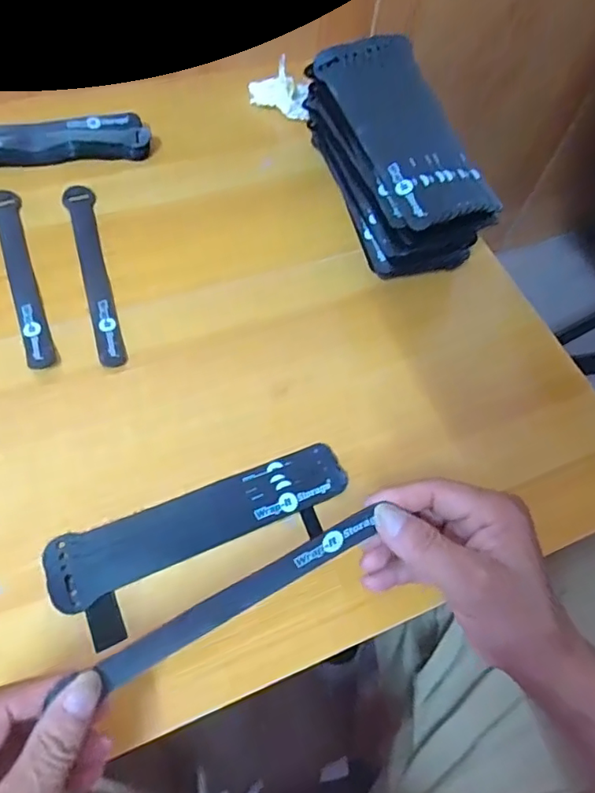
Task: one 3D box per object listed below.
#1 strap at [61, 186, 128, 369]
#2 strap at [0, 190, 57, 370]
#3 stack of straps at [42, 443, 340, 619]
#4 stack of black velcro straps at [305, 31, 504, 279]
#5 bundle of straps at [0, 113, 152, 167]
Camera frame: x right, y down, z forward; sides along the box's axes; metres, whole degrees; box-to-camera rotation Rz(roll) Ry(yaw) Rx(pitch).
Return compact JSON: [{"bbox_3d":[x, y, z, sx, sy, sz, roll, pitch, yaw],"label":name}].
[{"bbox_3d":[-0.171,-0.108,0.448,0.025,0.004,0.196,-15,65,-16],"label":"strap"},{"bbox_3d":[-0.229,-0.103,0.440,0.024,0.006,0.195,-19,66,-16],"label":"strap"},{"bbox_3d":[-0.062,0.083,0.358,0.200,0.010,0.045,-18,66,-15],"label":"stack of straps"},{"bbox_3d":[0.084,-0.204,0.455,0.083,0.093,0.201,-18,66,-15],"label":"stack of black velcro straps"},{"bbox_3d":[-0.243,-0.236,0.497,0.201,0.021,0.045,-10,64,-11],"label":"bundle of straps"}]

